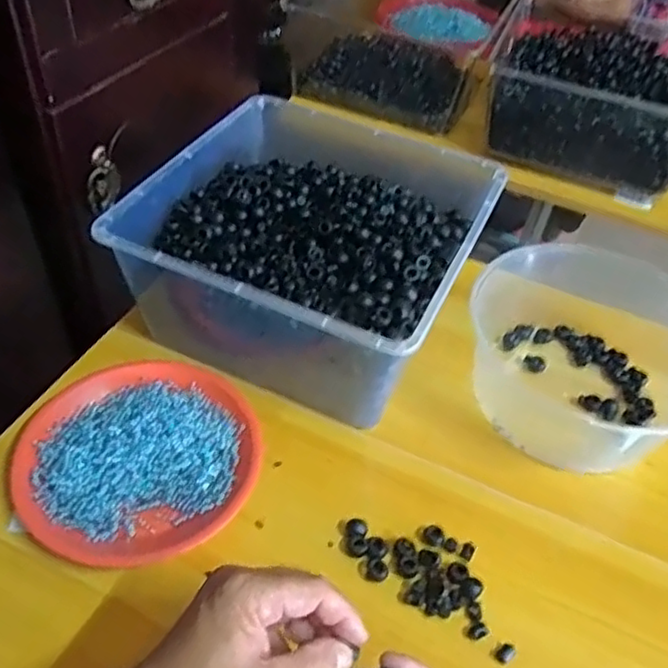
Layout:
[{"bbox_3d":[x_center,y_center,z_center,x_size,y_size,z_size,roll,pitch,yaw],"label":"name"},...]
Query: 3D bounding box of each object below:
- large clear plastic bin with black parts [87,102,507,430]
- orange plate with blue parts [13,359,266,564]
[{"bbox_3d":[-0.018,-0.087,0.667,0.295,0.141,0.303,22,49,14],"label":"large clear plastic bin with black parts"},{"bbox_3d":[-0.163,0.094,0.552,0.190,0.030,0.184,3,47,-3],"label":"orange plate with blue parts"}]

